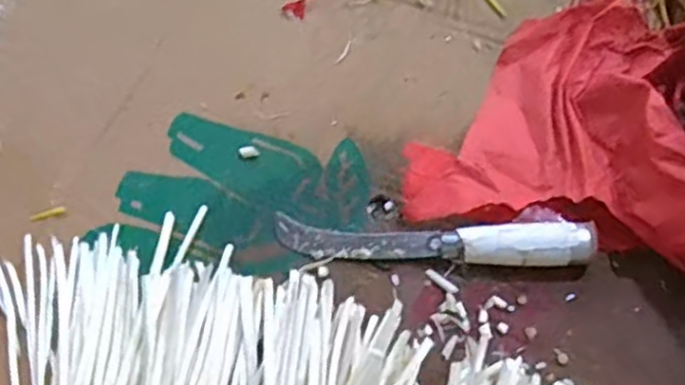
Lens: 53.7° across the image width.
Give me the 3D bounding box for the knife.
[{"bbox_3d":[0.056,0.030,0.432,0.201,0.026,0.025,3,64,5],"label":"knife"}]

